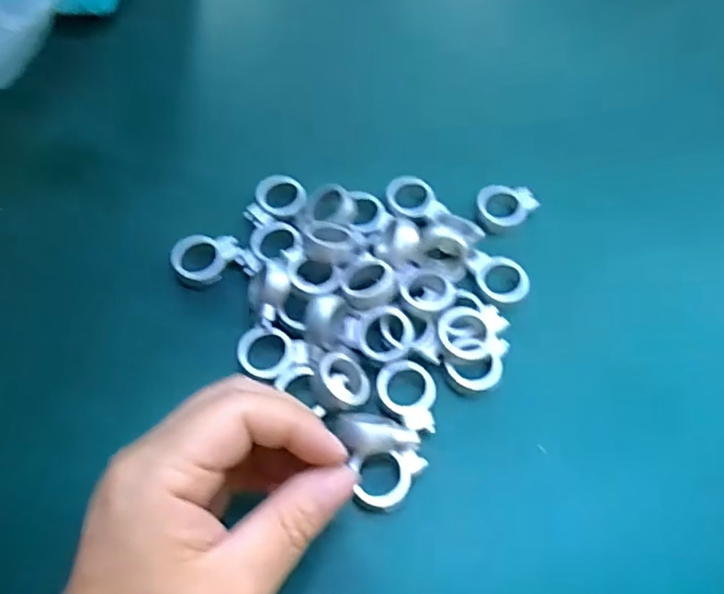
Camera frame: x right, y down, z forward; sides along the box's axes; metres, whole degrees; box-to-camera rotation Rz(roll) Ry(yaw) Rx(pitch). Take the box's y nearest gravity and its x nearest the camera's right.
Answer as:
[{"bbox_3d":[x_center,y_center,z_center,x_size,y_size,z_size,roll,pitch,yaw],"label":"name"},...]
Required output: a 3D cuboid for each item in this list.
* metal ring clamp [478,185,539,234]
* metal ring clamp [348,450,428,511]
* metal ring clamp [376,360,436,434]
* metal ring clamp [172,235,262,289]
[{"bbox_3d":[0.079,-0.049,0.340,0.033,0.010,0.026,5,61,1],"label":"metal ring clamp"},{"bbox_3d":[0.013,0.079,0.267,0.030,0.015,0.023,-3,58,0],"label":"metal ring clamp"},{"bbox_3d":[0.020,0.044,0.285,0.027,0.007,0.032,4,61,0],"label":"metal ring clamp"},{"bbox_3d":[-0.074,-0.020,0.314,0.042,0.007,0.027,-6,61,-5],"label":"metal ring clamp"}]

